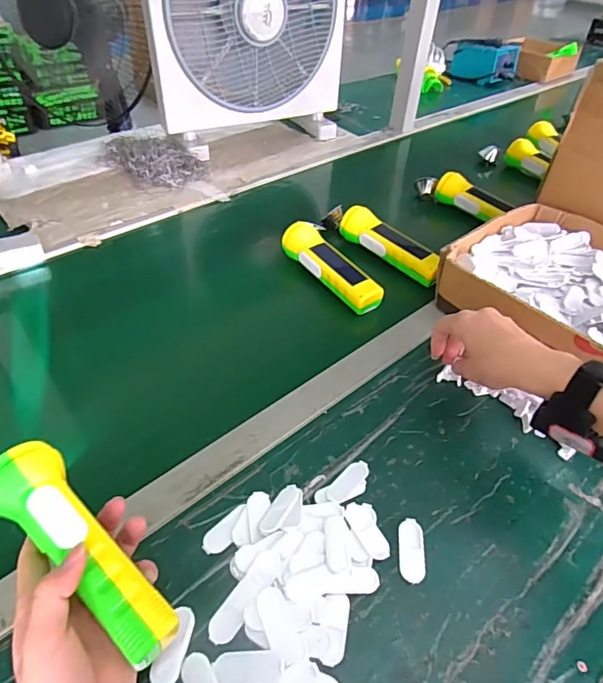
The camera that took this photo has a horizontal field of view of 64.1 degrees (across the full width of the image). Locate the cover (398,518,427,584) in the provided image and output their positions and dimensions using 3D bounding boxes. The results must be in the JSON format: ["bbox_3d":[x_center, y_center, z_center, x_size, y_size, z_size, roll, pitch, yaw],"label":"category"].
[{"bbox_3d":[0.091,0.171,0.396,0.021,0.004,0.050,6,43,2],"label":"cover"}]

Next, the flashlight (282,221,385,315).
[{"bbox_3d":[0.034,-0.104,0.649,0.048,0.041,0.181,-25,51,-28],"label":"flashlight"}]

